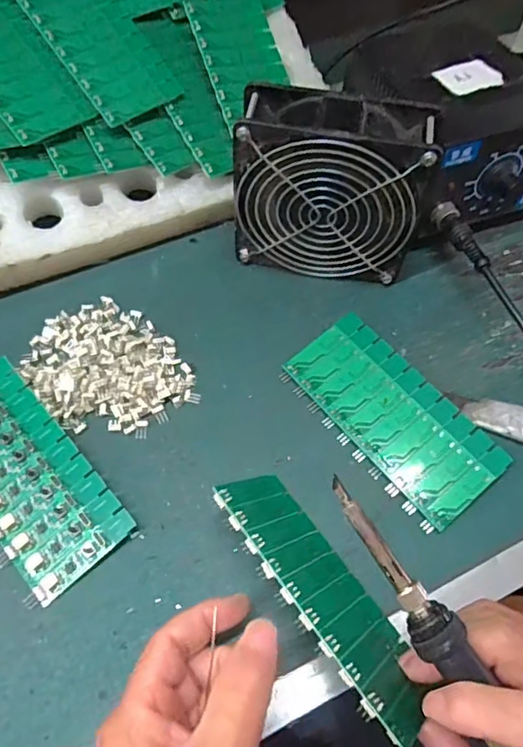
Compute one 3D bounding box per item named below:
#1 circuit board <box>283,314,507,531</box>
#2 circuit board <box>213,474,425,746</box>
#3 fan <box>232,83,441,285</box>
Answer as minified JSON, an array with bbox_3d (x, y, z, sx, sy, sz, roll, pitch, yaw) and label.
[{"bbox_3d":[0.082,0.024,0.343,0.063,0.004,0.137,-38,69,-11],"label":"circuit board"},{"bbox_3d":[0.032,0.107,0.273,0.136,0.006,0.062,49,22,26],"label":"circuit board"},{"bbox_3d":[0.046,-0.117,0.359,0.124,0.118,0.045,12,61,4],"label":"fan"}]

